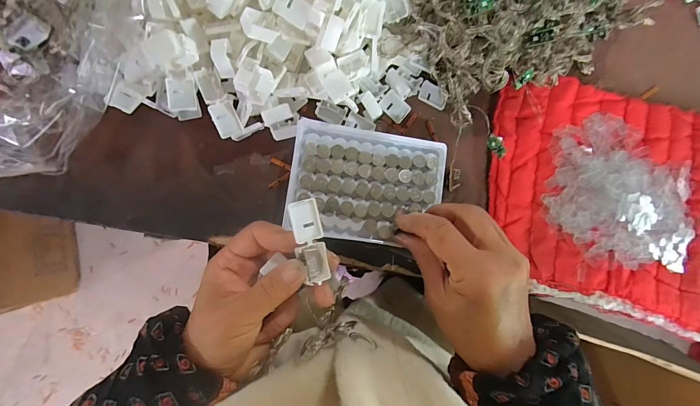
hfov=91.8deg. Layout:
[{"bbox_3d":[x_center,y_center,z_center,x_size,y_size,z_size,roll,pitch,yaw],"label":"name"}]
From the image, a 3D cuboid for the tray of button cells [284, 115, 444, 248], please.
[{"bbox_3d":[0.015,-0.016,0.287,0.127,0.014,0.094,9,86,-6],"label":"tray of button cells"}]

